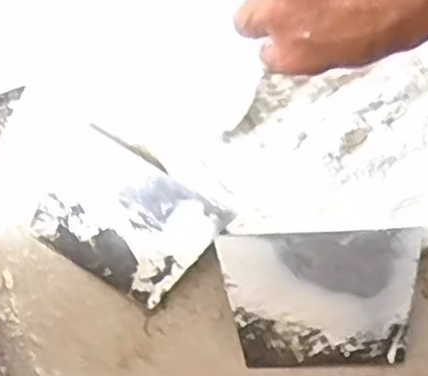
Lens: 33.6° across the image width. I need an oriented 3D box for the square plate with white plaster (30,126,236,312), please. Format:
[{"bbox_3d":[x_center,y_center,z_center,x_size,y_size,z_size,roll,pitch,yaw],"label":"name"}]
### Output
[{"bbox_3d":[-0.069,0.022,0.539,0.133,0.022,0.091,34,81,8],"label":"square plate with white plaster"}]

